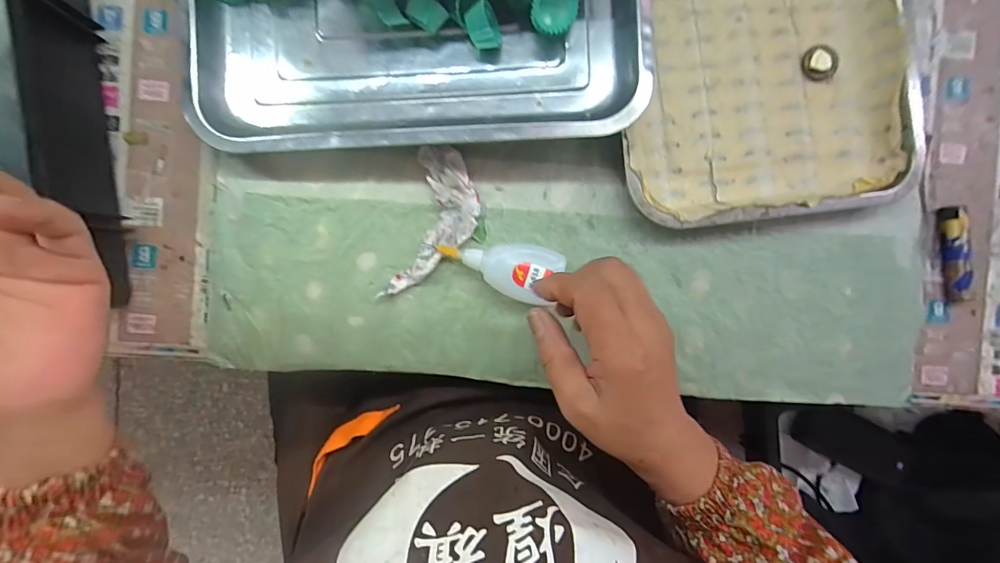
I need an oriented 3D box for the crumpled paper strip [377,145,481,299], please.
[{"bbox_3d":[-0.052,-0.043,0.343,0.056,0.013,0.126,19,91,-2],"label":"crumpled paper strip"}]

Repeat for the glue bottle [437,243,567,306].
[{"bbox_3d":[0.000,-0.014,0.333,0.092,0.024,0.043,19,91,-2],"label":"glue bottle"}]

